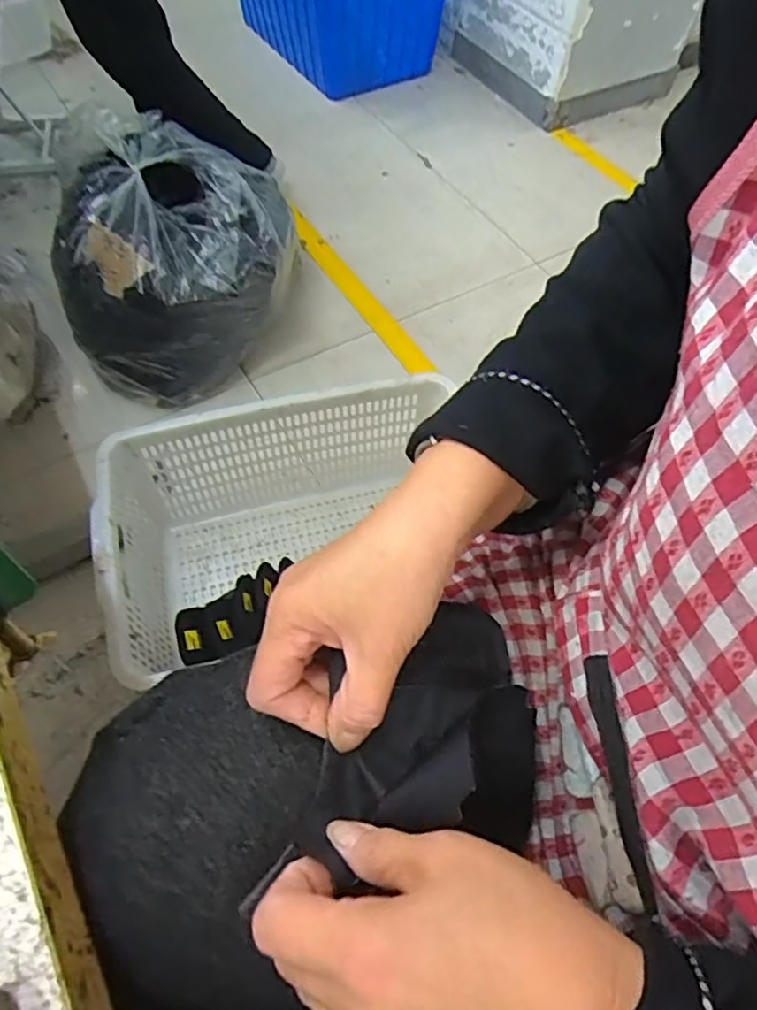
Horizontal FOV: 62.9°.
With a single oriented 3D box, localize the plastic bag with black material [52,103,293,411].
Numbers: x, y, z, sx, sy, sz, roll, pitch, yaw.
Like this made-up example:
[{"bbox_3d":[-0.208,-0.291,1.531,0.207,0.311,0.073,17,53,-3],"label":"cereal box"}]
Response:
[{"bbox_3d":[-0.397,-0.504,1.265,0.438,0.328,0.442,-8,60,-8],"label":"plastic bag with black material"}]

